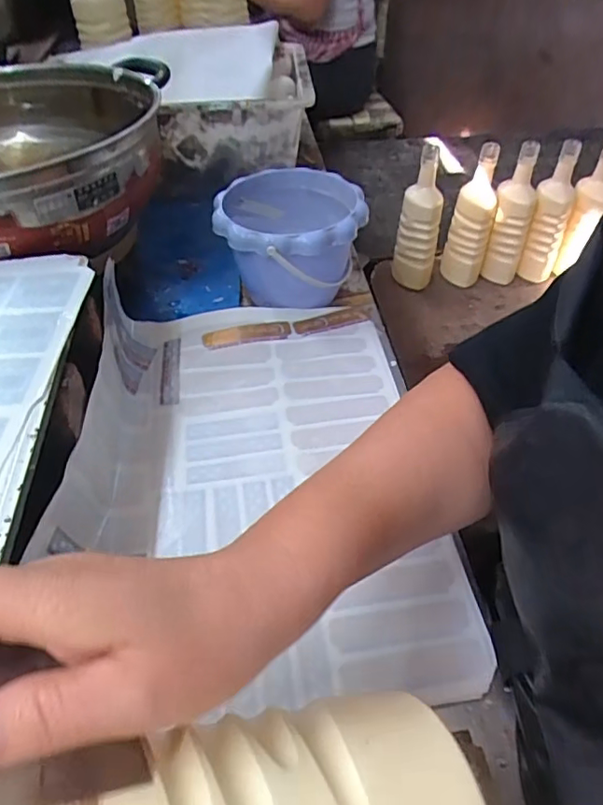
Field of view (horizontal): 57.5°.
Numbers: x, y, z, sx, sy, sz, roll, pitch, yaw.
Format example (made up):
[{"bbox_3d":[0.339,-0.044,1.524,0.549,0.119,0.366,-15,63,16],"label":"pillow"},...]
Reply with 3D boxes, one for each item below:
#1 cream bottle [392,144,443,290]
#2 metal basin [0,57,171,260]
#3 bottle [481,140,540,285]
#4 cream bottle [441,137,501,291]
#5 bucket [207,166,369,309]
[{"bbox_3d":[0.223,-0.335,1.026,0.078,0.243,0.068,11,46,9],"label":"cream bottle"},{"bbox_3d":[-0.304,-0.253,0.528,0.324,0.074,0.326,-2,48,2],"label":"metal basin"},{"bbox_3d":[0.419,-0.364,1.095,0.078,0.257,0.093,19,48,17],"label":"bottle"},{"bbox_3d":[0.340,-0.357,1.091,0.081,0.261,0.064,12,46,10],"label":"cream bottle"},{"bbox_3d":[-0.008,-0.171,0.603,0.144,0.114,0.152,1,45,-1],"label":"bucket"}]

